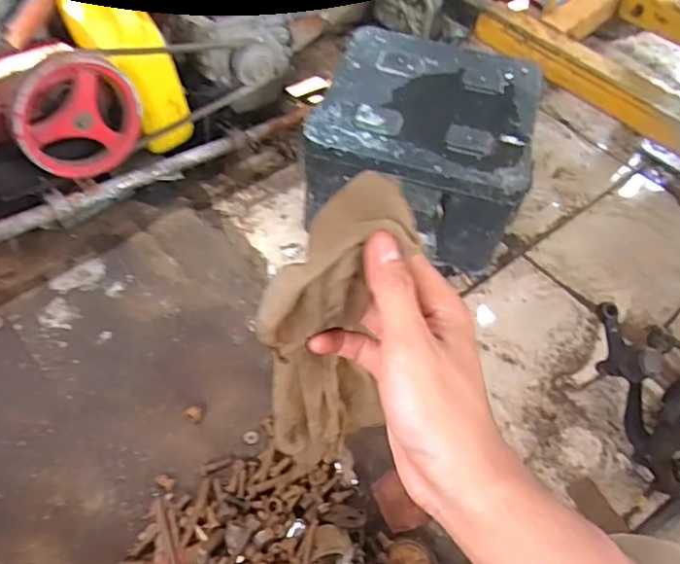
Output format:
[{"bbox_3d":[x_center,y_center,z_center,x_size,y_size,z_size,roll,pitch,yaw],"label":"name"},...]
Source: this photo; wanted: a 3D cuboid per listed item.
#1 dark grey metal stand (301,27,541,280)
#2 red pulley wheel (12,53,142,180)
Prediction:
[{"bbox_3d":[0.154,-0.252,1.058,0.351,0.228,0.374,15,54,7],"label":"dark grey metal stand"},{"bbox_3d":[-0.406,-0.250,0.872,0.190,0.183,0.040,-32,62,-25],"label":"red pulley wheel"}]

